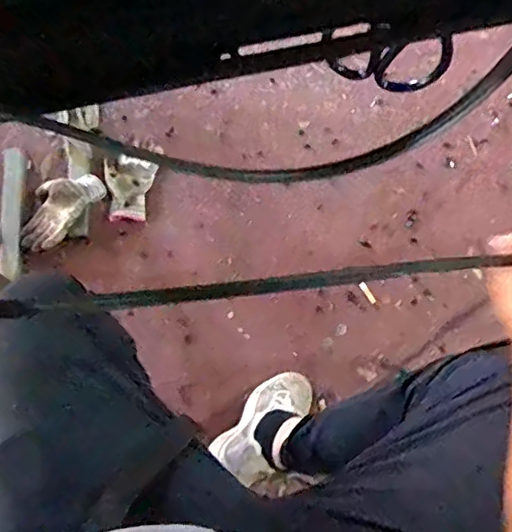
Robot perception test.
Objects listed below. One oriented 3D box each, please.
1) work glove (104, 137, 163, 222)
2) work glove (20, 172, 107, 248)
[{"bbox_3d":[-0.265,-0.188,1.250,0.112,0.028,0.183,-2,72,1],"label":"work glove"},{"bbox_3d":[-0.418,-0.130,1.224,0.201,0.039,0.118,-44,75,-12],"label":"work glove"}]

